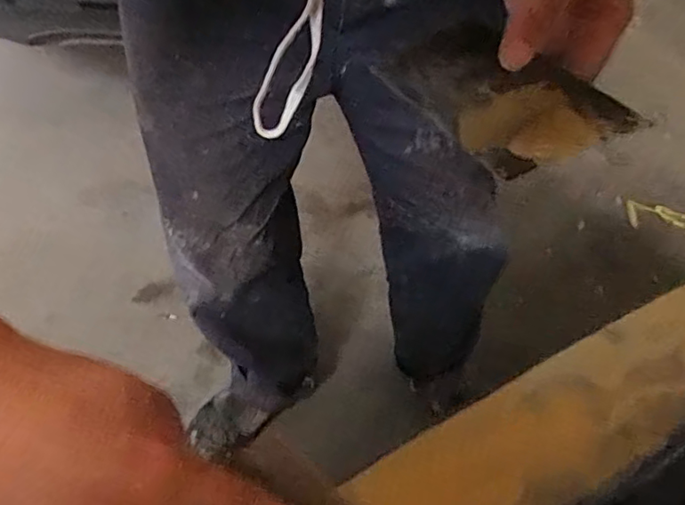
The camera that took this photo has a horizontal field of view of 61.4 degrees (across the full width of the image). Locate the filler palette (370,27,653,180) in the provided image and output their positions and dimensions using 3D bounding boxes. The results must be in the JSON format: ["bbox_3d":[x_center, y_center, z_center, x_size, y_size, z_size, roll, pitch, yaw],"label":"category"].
[{"bbox_3d":[0.079,-0.085,0.300,0.072,0.009,0.128,-29,48,-7],"label":"filler palette"}]

